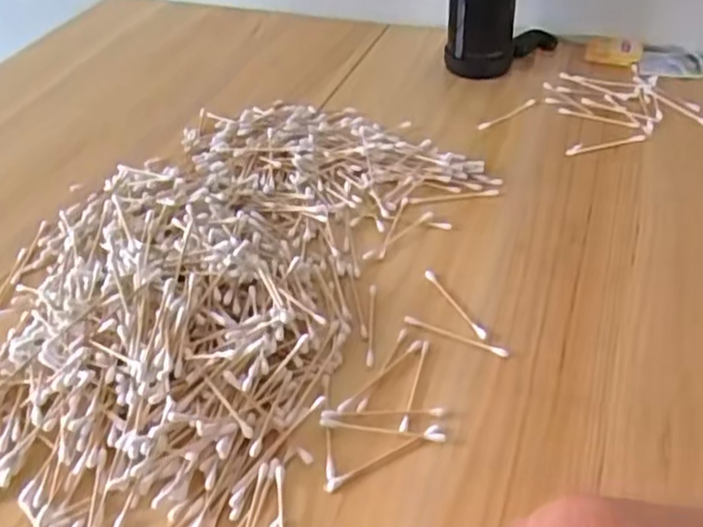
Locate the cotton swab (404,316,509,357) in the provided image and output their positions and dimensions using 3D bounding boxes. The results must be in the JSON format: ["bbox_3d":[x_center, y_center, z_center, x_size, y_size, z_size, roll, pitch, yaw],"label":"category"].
[{"bbox_3d":[0.066,0.046,0.444,0.070,0.004,0.007,17,45,23],"label":"cotton swab"}]

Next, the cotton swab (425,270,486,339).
[{"bbox_3d":[0.069,0.026,0.465,0.006,0.004,0.070,-20,43,-17],"label":"cotton swab"}]

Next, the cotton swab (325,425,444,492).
[{"bbox_3d":[0.020,0.106,0.384,0.075,0.004,0.007,-23,44,-20],"label":"cotton swab"}]

